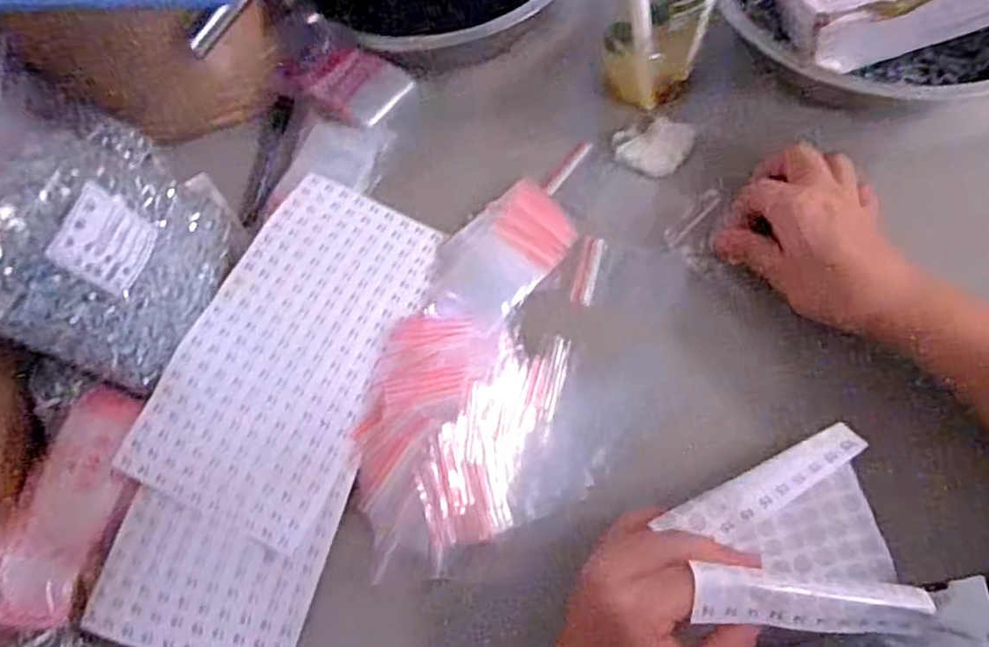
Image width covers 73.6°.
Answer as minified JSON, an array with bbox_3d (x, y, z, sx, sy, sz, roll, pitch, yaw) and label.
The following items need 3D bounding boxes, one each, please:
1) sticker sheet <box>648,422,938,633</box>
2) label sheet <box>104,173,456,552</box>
[{"bbox_3d":[0.150,0.110,0.340,0.117,0.058,0.097,-9,71,-3],"label":"sticker sheet"},{"bbox_3d":[-0.126,0.013,0.423,0.127,0.014,0.230,26,73,9],"label":"label sheet"}]

